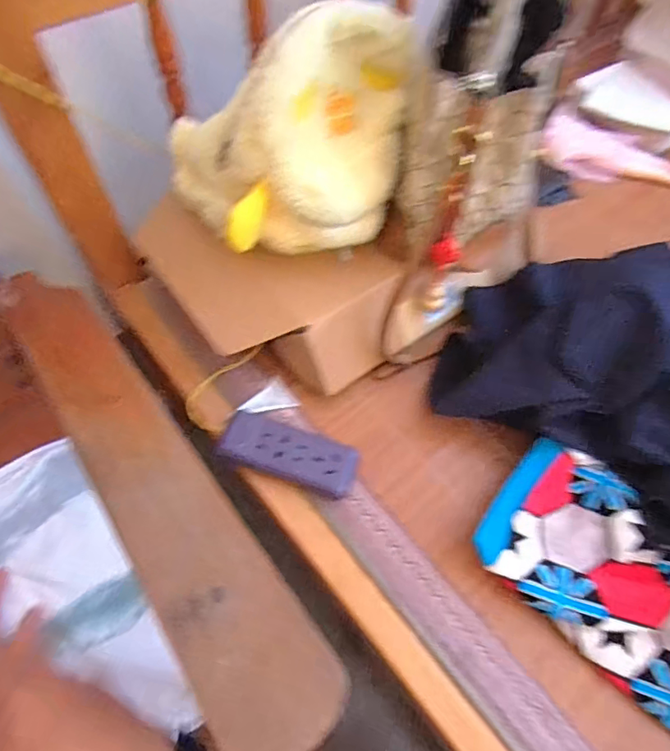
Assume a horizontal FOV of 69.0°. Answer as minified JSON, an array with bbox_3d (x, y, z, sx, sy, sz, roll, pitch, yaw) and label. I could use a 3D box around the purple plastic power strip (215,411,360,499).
[{"bbox_3d":[-0.045,0.078,0.486,0.133,0.026,0.056,16,62,6],"label":"purple plastic power strip"}]

